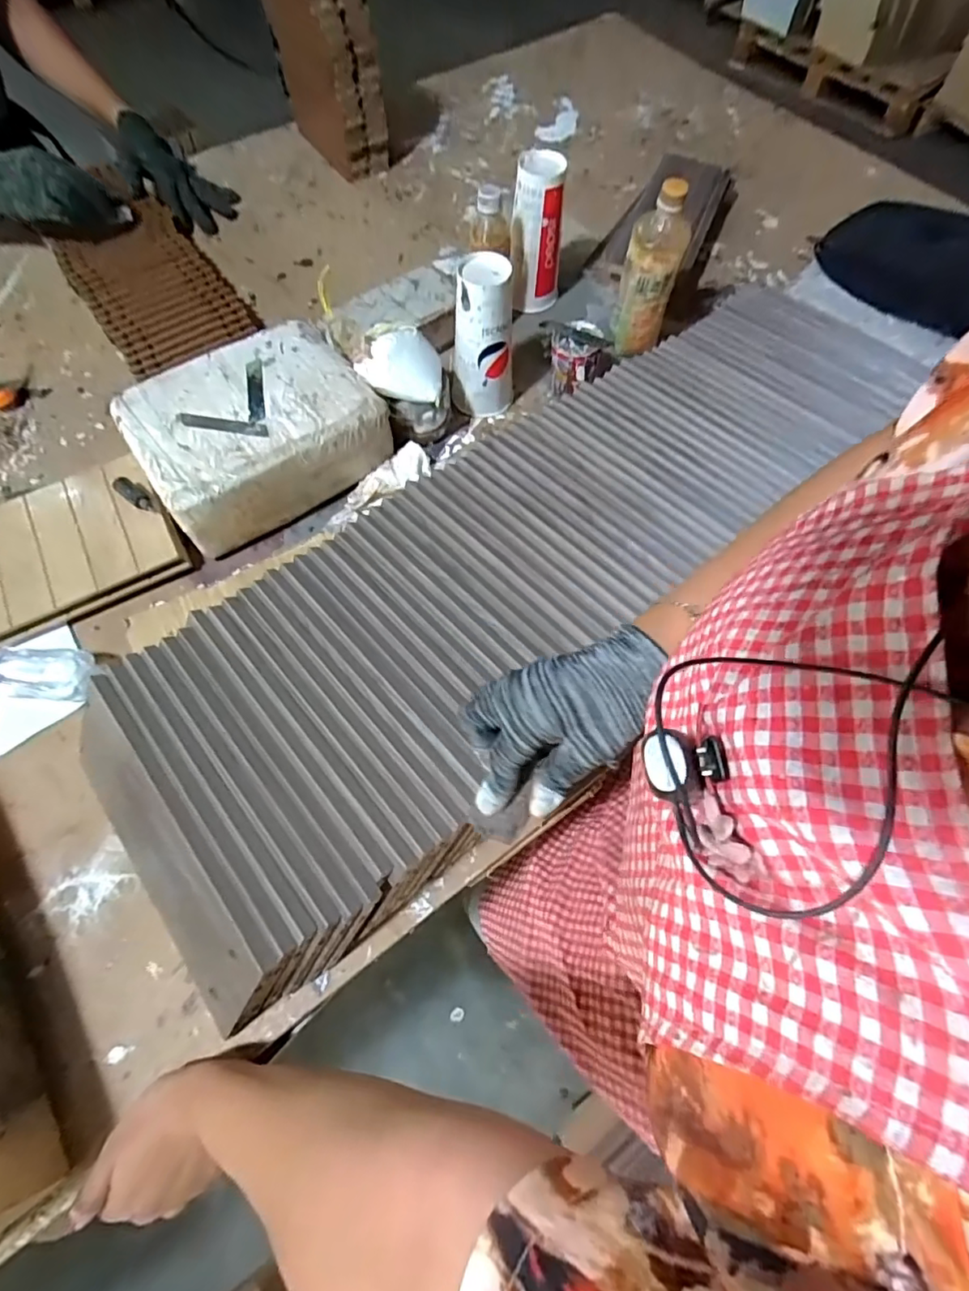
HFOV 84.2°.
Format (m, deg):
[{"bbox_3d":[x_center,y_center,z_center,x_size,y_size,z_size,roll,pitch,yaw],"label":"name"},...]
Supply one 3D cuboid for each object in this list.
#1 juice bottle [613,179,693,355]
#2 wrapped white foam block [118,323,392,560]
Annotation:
[{"bbox_3d":[0.213,-0.477,0.687,0.069,0.185,0.051,13,68,6],"label":"juice bottle"},{"bbox_3d":[-0.270,-0.257,0.647,0.259,0.102,0.200,-35,71,-13],"label":"wrapped white foam block"}]

